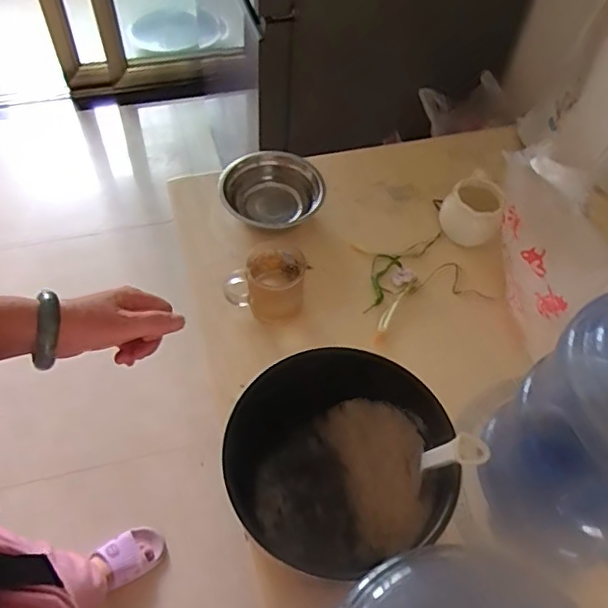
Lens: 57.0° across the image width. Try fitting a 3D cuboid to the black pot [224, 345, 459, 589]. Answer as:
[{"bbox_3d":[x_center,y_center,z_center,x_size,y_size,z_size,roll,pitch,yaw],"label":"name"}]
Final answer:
[{"bbox_3d":[0.037,0.167,0.631,0.214,0.142,0.198,0,56,0],"label":"black pot"}]

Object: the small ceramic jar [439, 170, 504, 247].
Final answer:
[{"bbox_3d":[0.271,-0.154,0.904,0.092,0.074,0.105,17,58,11],"label":"small ceramic jar"}]

